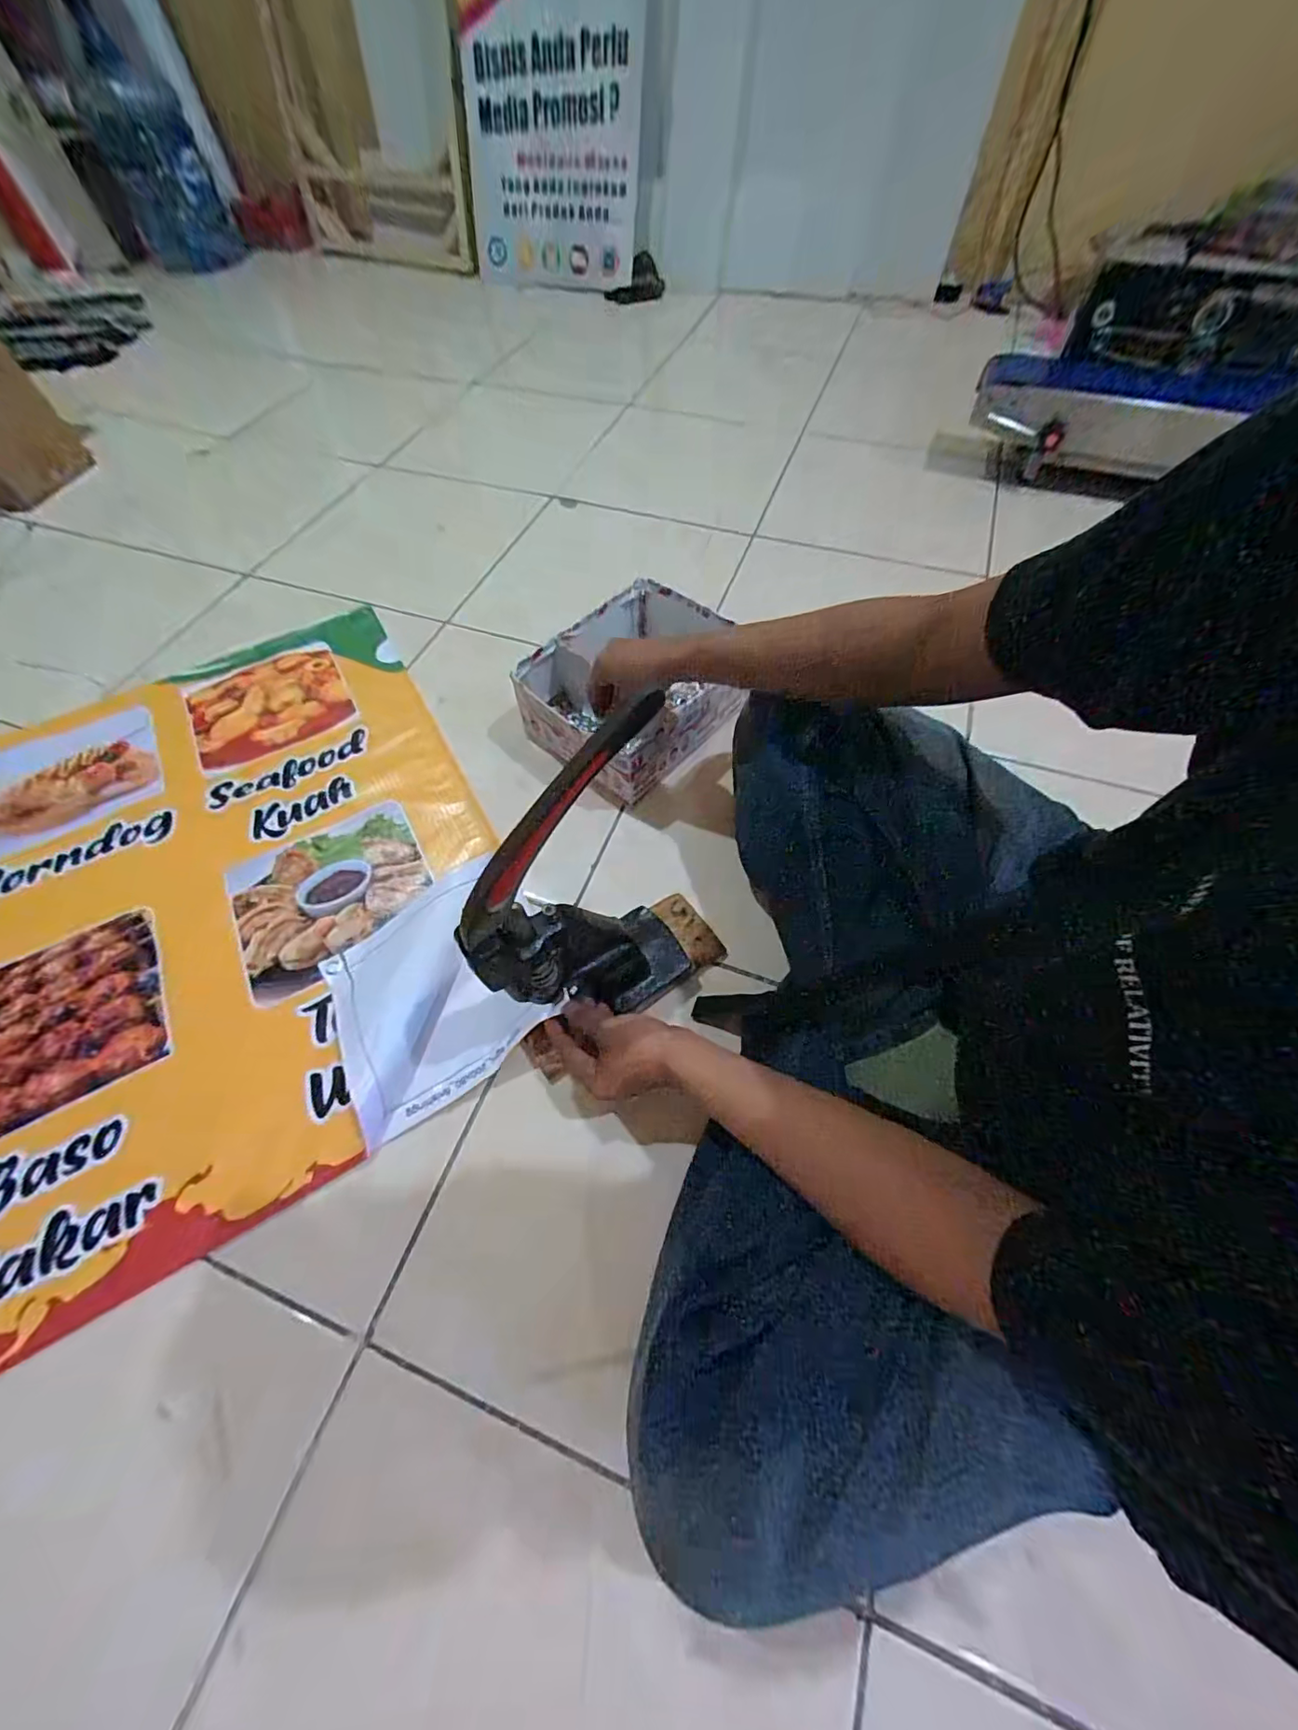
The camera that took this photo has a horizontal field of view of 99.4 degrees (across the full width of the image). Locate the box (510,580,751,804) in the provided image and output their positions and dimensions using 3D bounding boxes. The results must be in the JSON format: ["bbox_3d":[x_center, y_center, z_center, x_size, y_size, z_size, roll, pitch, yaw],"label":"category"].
[{"bbox_3d":[-0.013,-0.236,0.727,0.212,0.103,0.264,37,67,20],"label":"box"}]

